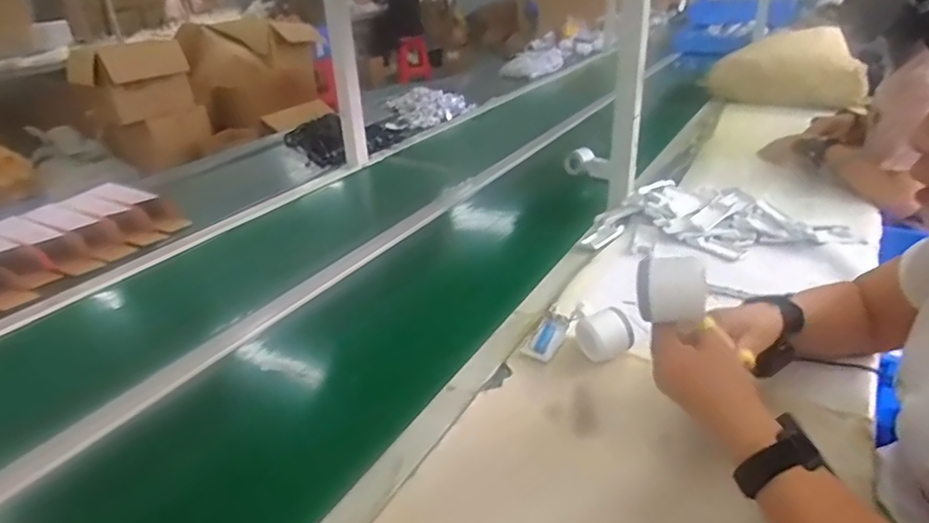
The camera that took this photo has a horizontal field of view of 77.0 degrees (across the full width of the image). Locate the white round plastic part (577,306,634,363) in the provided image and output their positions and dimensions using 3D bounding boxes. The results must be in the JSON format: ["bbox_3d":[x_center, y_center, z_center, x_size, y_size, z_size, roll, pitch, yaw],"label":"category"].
[{"bbox_3d":[0.172,0.089,0.719,0.050,0.048,0.053,-14,30,-20],"label":"white round plastic part"}]

